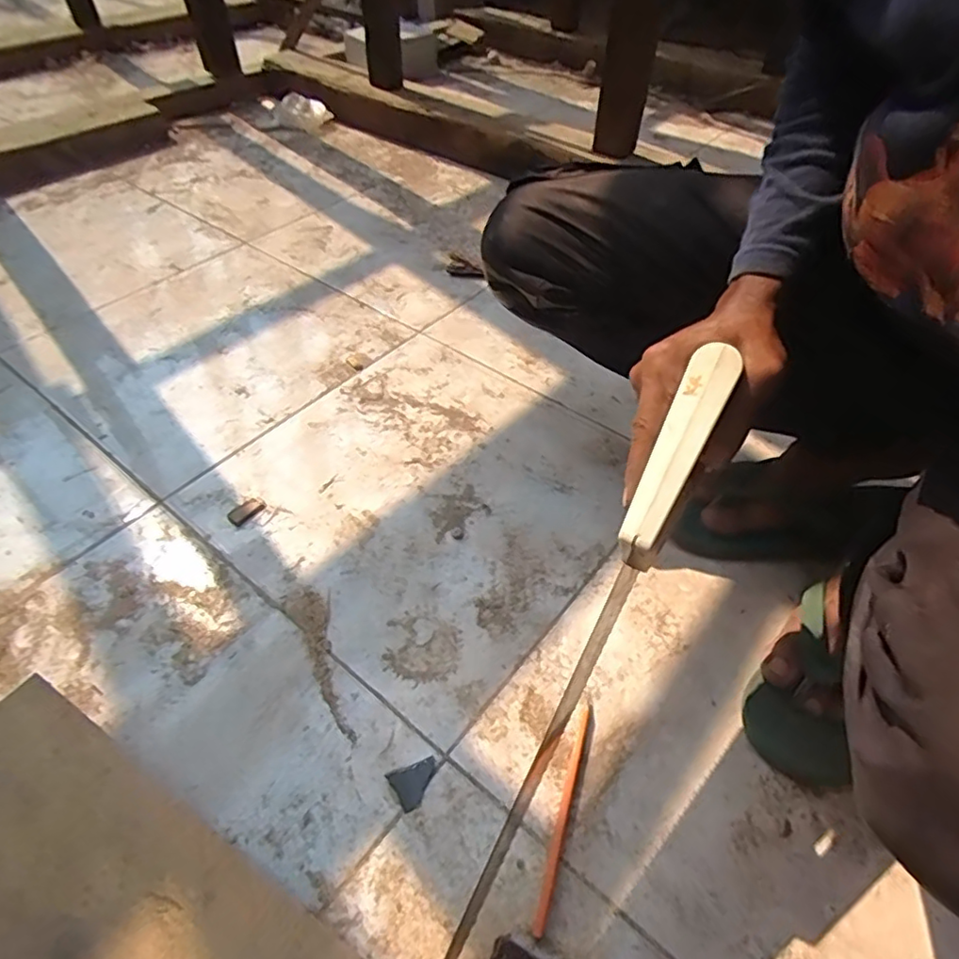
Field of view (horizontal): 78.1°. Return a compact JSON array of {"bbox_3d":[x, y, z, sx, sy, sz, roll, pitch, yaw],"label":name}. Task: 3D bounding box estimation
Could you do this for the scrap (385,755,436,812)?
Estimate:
[{"bbox_3d":[-0.047,0.225,0.443,0.036,0.004,0.029,-28,54,-22],"label":"scrap"}]

